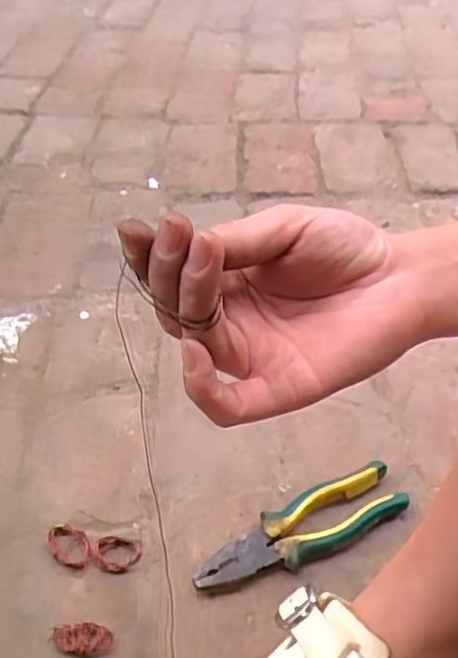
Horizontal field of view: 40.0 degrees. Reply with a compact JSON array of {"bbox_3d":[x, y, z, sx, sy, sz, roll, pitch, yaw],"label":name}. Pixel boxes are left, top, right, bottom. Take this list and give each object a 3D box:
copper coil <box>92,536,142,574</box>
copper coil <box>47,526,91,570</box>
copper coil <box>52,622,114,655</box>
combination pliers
[{"bbox_3d":[-0.092,0.184,0.513,0.040,0.007,0.029,4,43,3],"label":"copper coil"},{"bbox_3d":[-0.132,0.180,0.520,0.046,0.005,0.030,34,52,30],"label":"copper coil"},{"bbox_3d":[-0.109,0.230,0.469,0.043,0.008,0.023,2,43,1],"label":"copper coil"},{"bbox_3d":[0.060,0.166,0.522,0.187,0.026,0.051,-16,46,-18],"label":"combination pliers"}]

